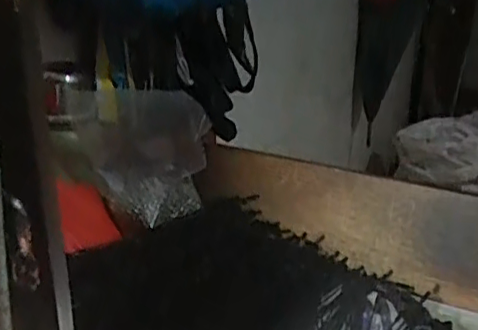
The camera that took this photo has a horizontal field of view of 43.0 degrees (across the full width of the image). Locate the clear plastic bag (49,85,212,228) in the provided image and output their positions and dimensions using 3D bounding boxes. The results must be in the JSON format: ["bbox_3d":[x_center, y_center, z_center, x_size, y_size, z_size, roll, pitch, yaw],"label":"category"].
[{"bbox_3d":[-0.111,-0.021,0.625,0.161,0.109,0.082,10,21,19],"label":"clear plastic bag"}]

